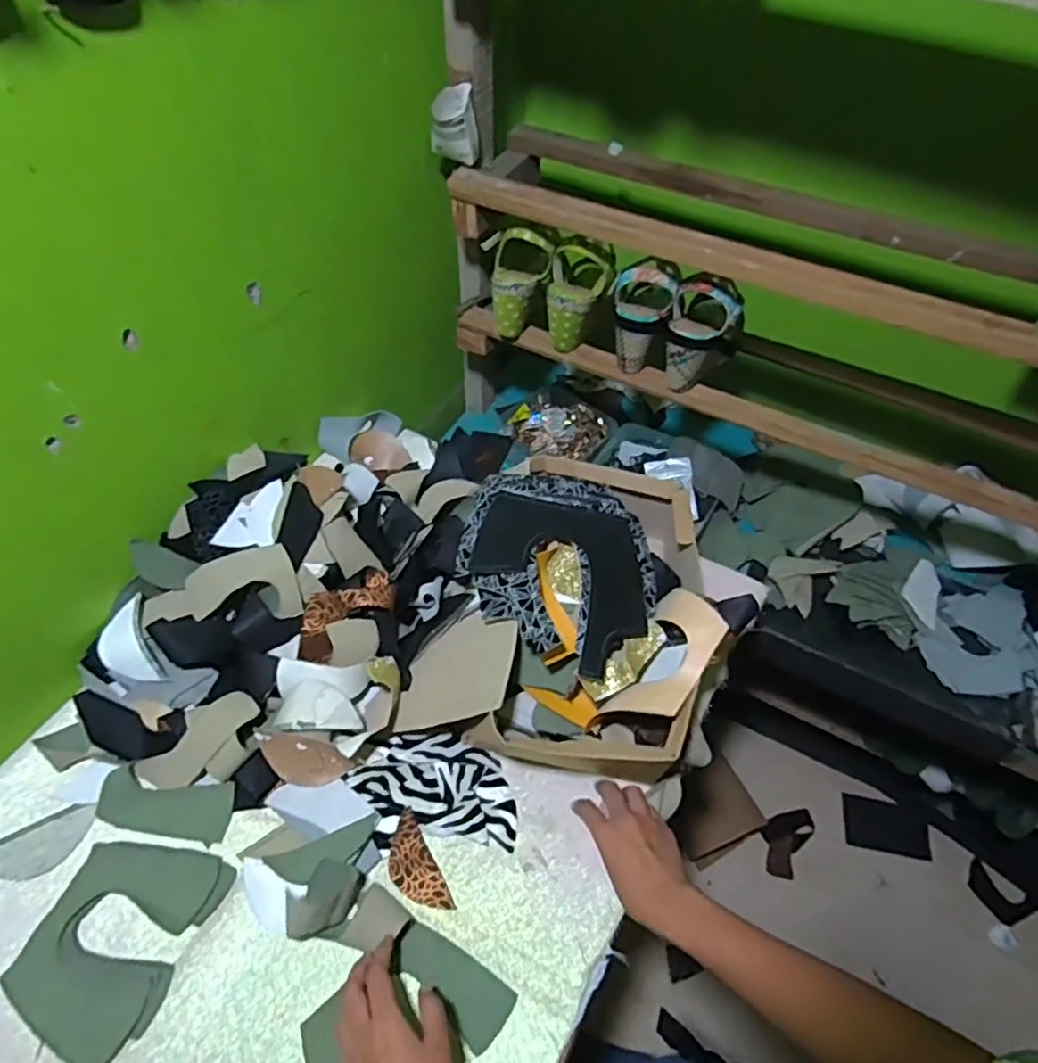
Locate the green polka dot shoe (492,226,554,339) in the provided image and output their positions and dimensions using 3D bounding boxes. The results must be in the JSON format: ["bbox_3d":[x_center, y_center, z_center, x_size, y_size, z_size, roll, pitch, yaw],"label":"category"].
[{"bbox_3d":[0.003,-0.343,0.886,0.076,0.132,0.072,5,51,1],"label":"green polka dot shoe"}]

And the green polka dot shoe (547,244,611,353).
[{"bbox_3d":[0.078,-0.313,0.870,0.076,0.127,0.073,9,52,4],"label":"green polka dot shoe"}]

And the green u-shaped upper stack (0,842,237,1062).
[{"bbox_3d":[-0.350,0.352,0.561,0.130,0.008,0.158,17,53,10],"label":"green u-shaped upper stack"}]

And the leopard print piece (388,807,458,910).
[{"bbox_3d":[-0.099,0.315,0.606,0.041,0.004,0.092,-24,63,-21],"label":"leopard print piece"}]

